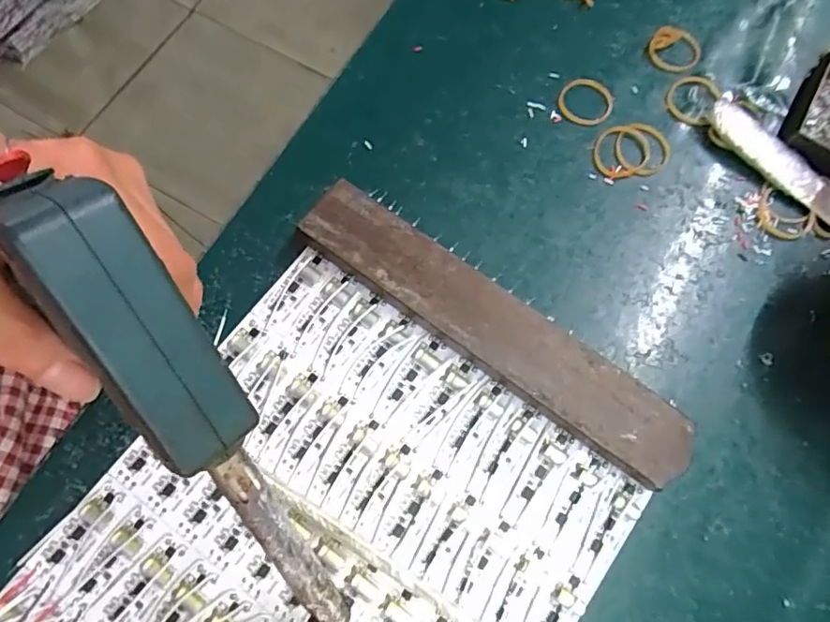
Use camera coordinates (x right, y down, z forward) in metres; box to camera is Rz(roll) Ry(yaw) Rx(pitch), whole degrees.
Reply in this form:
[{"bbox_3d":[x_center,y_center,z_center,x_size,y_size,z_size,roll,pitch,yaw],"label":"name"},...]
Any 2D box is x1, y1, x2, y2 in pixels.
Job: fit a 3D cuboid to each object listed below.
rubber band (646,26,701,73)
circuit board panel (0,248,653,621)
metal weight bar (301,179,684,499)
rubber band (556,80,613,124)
[{"bbox_3d":[0.144,-0.145,0.299,0.027,0.004,0.026,0,73,-1],"label":"rubber band"},{"bbox_3d":[-0.040,0.109,0.226,0.193,0.007,0.222,35,76,9],"label":"circuit board panel"},{"bbox_3d":[0.034,0.007,0.251,0.195,0.018,0.037,36,76,9],"label":"metal weight bar"},{"bbox_3d":[0.092,-0.114,0.292,0.029,0.004,0.027,0,73,-1],"label":"rubber band"}]

